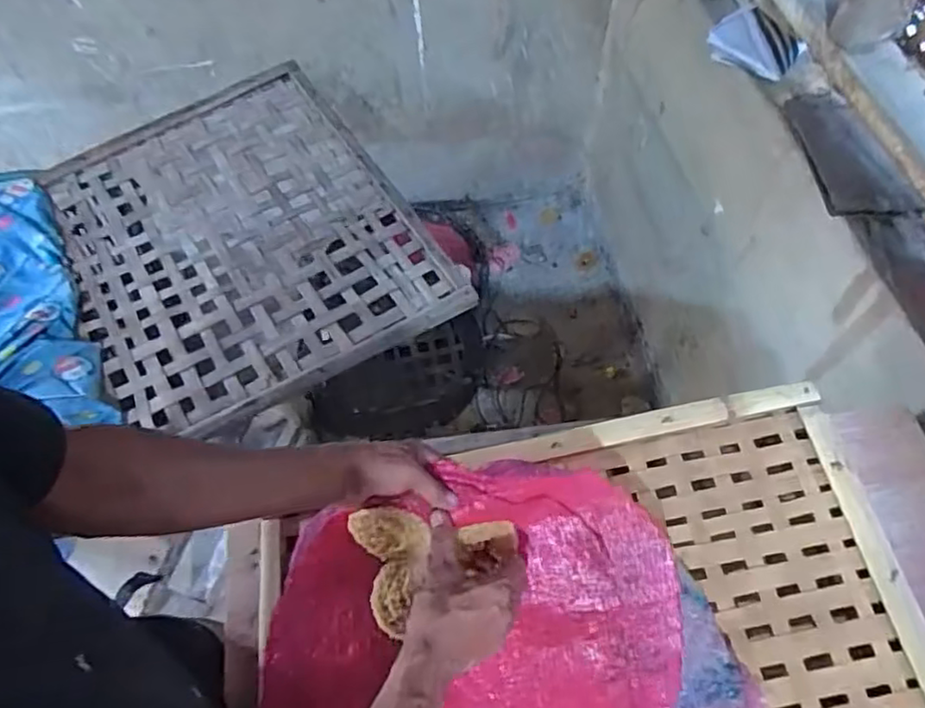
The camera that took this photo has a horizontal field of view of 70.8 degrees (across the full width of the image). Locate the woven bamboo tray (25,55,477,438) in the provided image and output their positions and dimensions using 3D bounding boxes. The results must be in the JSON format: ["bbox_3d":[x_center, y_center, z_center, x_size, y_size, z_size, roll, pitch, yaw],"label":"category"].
[{"bbox_3d":[-0.336,-0.179,1.005,0.496,0.029,0.553,-30,68,-17],"label":"woven bamboo tray"}]

